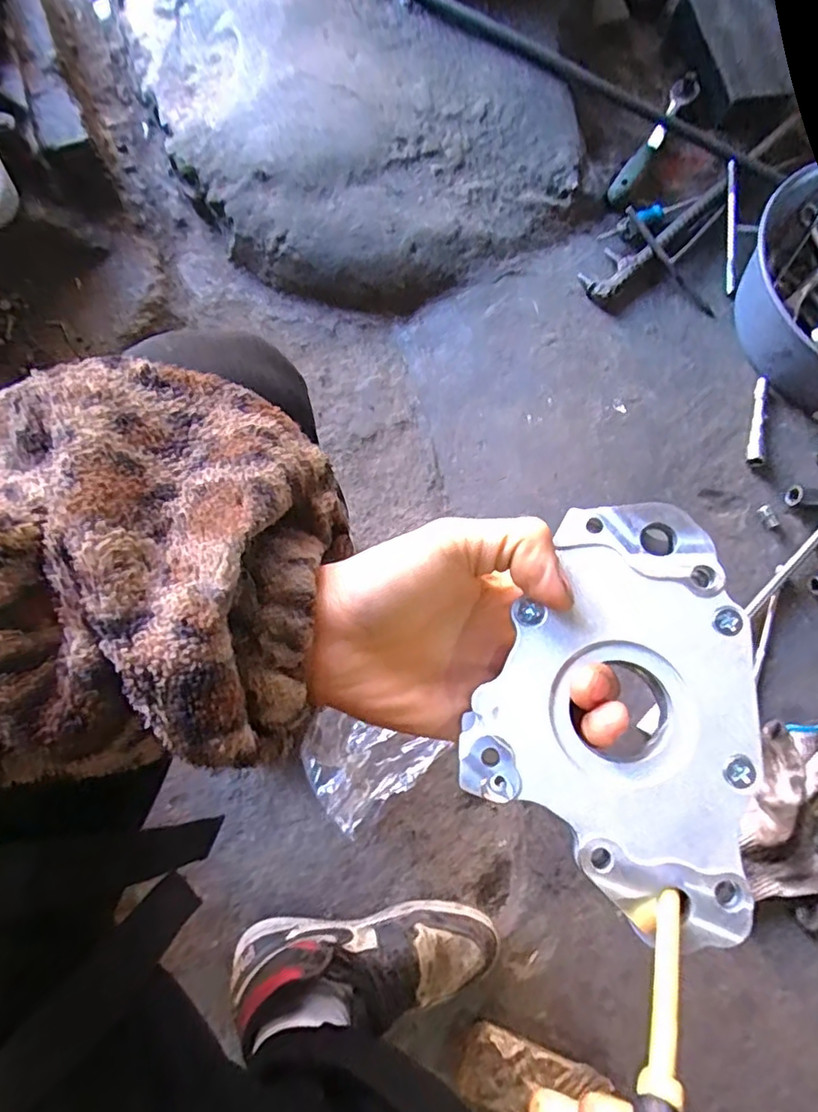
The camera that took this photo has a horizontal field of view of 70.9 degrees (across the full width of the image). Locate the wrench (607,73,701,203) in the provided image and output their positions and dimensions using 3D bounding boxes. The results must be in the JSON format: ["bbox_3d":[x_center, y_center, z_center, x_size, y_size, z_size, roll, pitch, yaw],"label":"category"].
[{"bbox_3d":[0.338,-0.579,0.804,0.033,0.029,0.238,32,78,7],"label":"wrench"}]

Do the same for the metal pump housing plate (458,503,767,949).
[{"bbox_3d":[0.088,0.053,0.221,0.103,0.015,0.142,24,77,5],"label":"metal pump housing plate"}]

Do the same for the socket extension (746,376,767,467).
[{"bbox_3d":[0.446,-0.172,0.737,0.019,0.017,0.117,13,76,2],"label":"socket extension"}]

